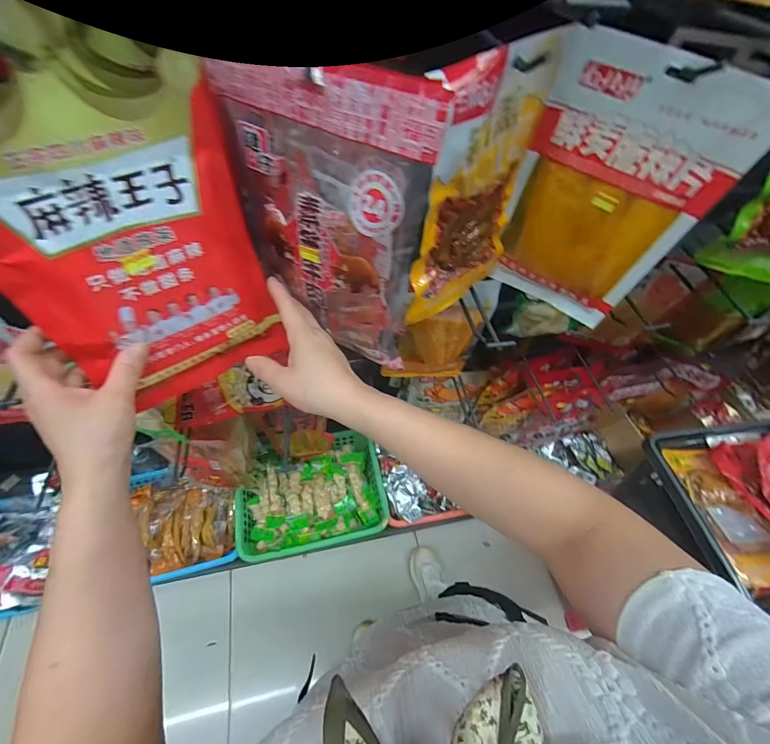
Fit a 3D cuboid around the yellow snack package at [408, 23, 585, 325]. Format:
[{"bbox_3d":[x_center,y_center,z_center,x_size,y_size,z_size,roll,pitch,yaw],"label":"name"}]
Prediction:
[{"bbox_3d":[0.093,-0.166,0.355,0.019,0.235,0.170,38,59,23],"label":"yellow snack package"}]

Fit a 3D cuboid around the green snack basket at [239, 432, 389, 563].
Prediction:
[{"bbox_3d":[-0.209,0.344,1.048,0.401,0.101,0.295,-9,53,-11],"label":"green snack basket"}]

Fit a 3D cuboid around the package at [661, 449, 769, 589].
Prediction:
[{"bbox_3d":[0.607,0.245,0.646,0.077,0.040,0.238,-3,52,-6],"label":"package"}]

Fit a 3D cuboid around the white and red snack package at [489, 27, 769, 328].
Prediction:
[{"bbox_3d":[0.225,-0.168,0.375,0.173,0.246,0.017,24,54,14],"label":"white and red snack package"}]

